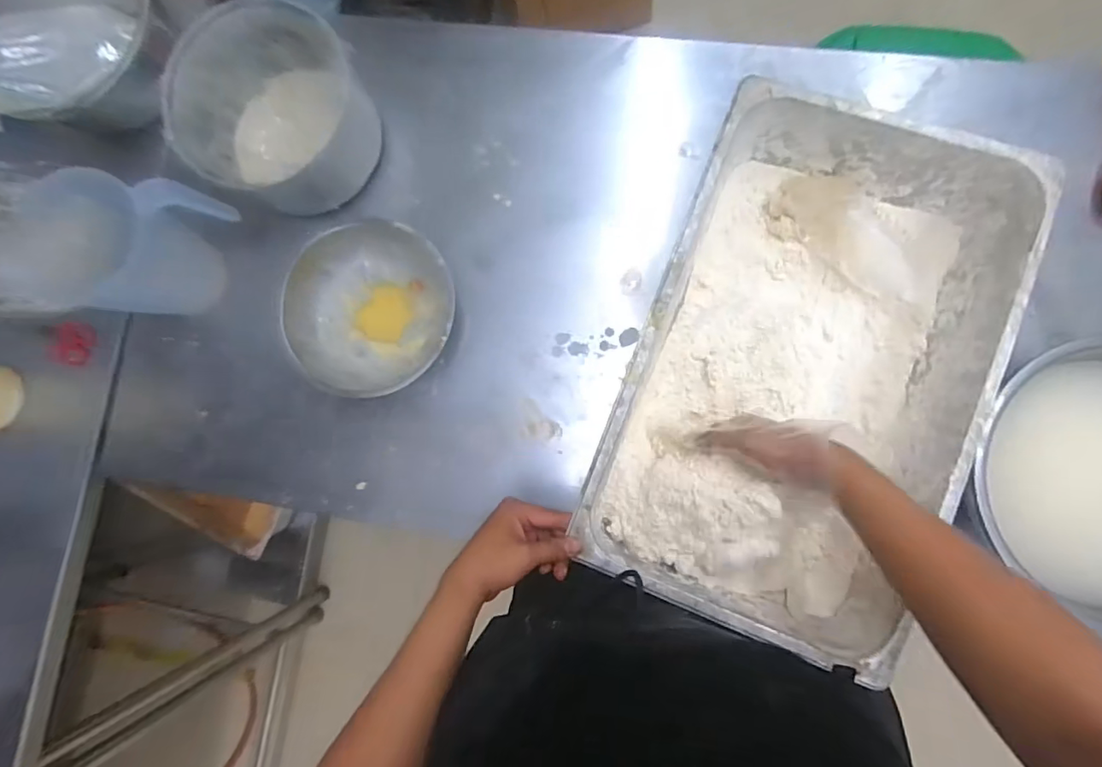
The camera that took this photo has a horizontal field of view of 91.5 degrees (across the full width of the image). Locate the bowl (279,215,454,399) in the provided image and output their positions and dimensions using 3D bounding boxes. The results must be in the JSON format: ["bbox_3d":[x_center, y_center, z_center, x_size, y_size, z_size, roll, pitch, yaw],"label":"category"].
[{"bbox_3d":[-0.241,-0.102,0.703,0.224,0.076,0.216,0,85,6],"label":"bowl"}]

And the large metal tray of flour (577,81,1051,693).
[{"bbox_3d":[0.261,-0.013,0.594,0.317,0.150,0.514,21,88,7],"label":"large metal tray of flour"}]

